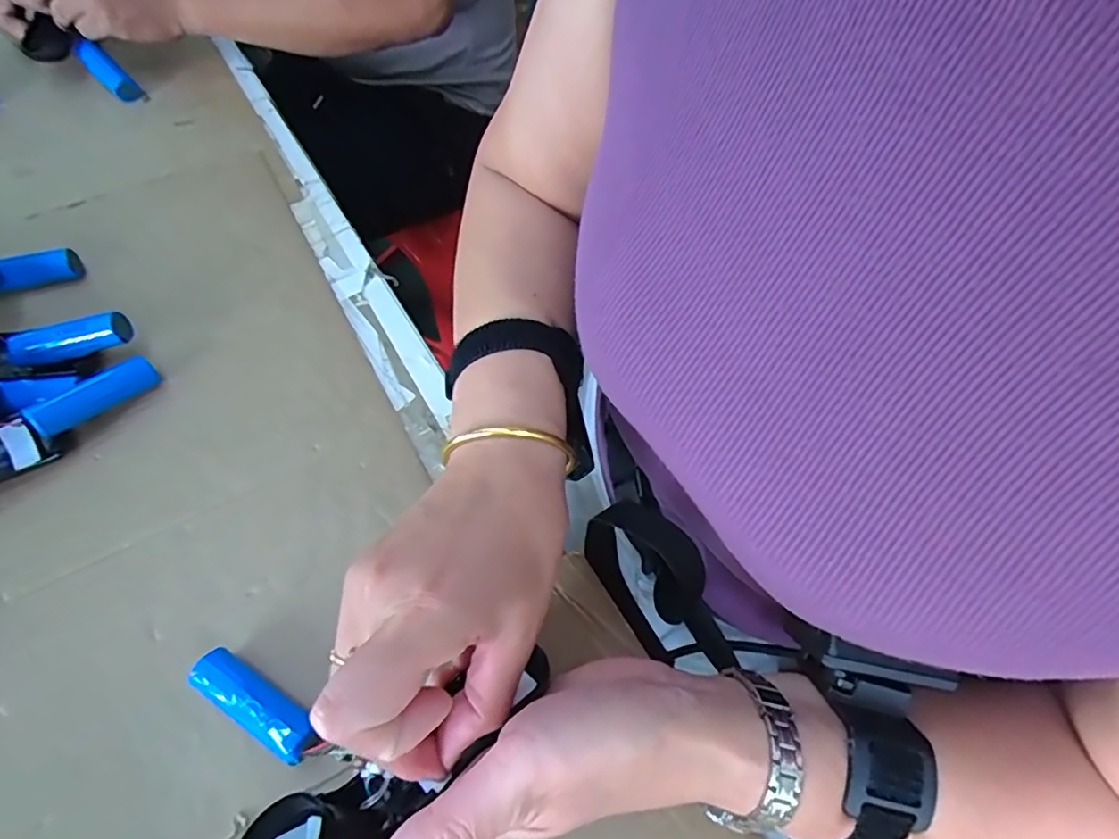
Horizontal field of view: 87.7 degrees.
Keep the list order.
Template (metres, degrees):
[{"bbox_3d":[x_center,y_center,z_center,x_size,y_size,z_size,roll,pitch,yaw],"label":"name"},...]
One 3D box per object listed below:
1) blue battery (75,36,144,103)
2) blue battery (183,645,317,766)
[{"bbox_3d":[-0.444,-0.343,0.570,0.080,0.020,0.021,42,66,6],"label":"blue battery"},{"bbox_3d":[-0.155,0.145,0.297,0.074,0.024,0.023,27,62,14],"label":"blue battery"}]

